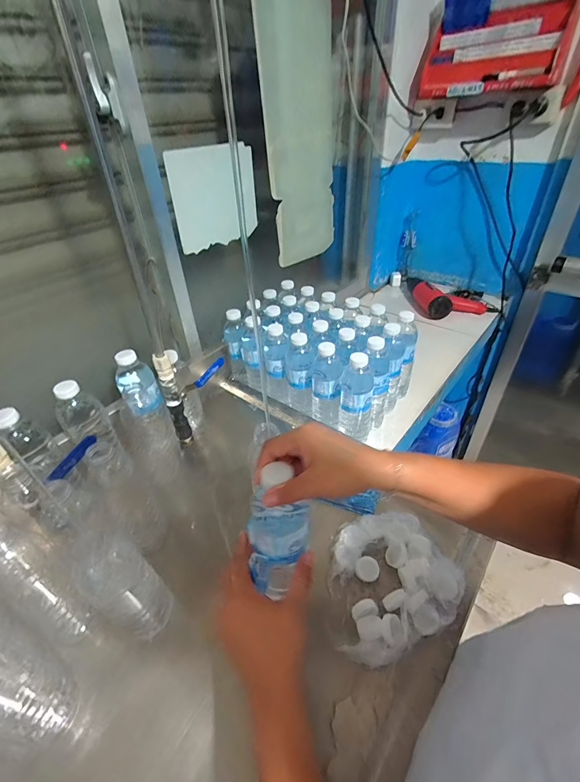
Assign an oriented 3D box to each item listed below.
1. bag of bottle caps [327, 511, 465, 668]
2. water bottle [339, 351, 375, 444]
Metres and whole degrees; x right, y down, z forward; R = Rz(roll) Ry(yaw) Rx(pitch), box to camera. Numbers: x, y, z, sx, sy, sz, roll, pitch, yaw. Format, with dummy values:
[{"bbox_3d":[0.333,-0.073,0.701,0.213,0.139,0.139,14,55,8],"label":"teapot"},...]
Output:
[{"bbox_3d":[0.122,0.249,0.473,0.175,0.039,0.159,-18,41,-18],"label":"bag of bottle caps"},{"bbox_3d":[0.125,0.010,0.659,0.062,0.182,0.063,6,39,12],"label":"water bottle"}]

